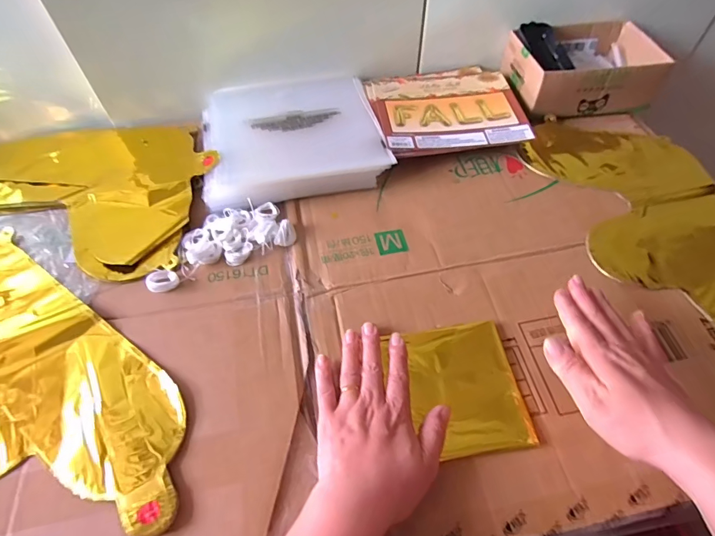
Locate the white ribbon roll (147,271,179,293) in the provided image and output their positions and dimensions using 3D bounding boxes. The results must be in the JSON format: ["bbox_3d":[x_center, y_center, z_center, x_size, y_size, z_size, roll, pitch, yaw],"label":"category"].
[{"bbox_3d":[-0.201,0.014,0.433,0.029,0.012,0.023,-23,58,-15],"label":"white ribbon roll"}]

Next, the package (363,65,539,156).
[{"bbox_3d":[0.122,-0.218,0.583,0.196,0.027,0.178,-9,55,-6],"label":"package"}]

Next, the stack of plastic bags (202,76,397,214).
[{"bbox_3d":[-0.086,-0.173,0.553,0.221,0.028,0.211,-12,55,-8],"label":"stack of plastic bags"}]

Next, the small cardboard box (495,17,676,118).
[{"bbox_3d":[0.318,-0.287,0.599,0.193,0.072,0.138,-2,55,0],"label":"small cardboard box"}]

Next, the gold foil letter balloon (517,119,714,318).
[{"bbox_3d":[0.352,-0.033,0.455,0.198,0.013,0.419,-10,55,-6],"label":"gold foil letter balloon"}]

